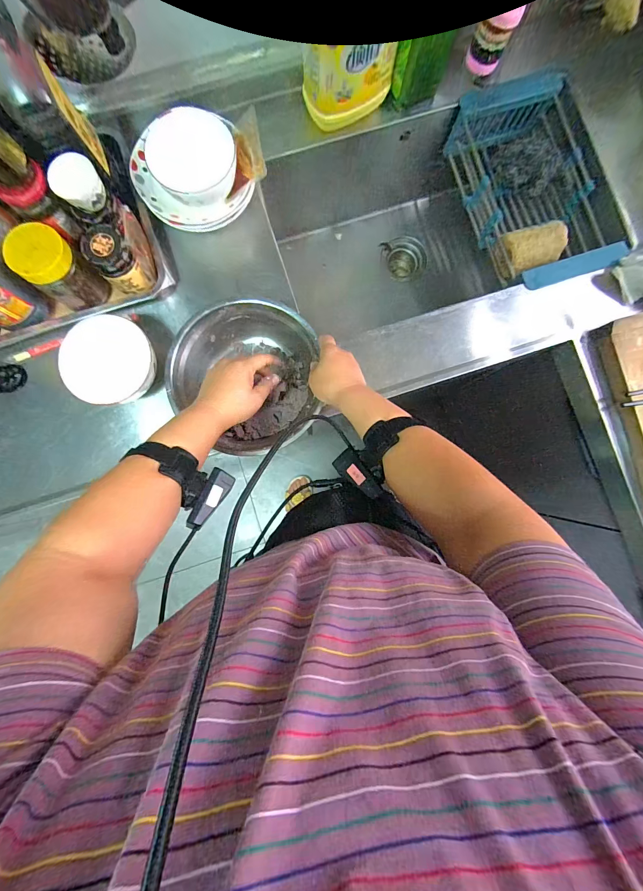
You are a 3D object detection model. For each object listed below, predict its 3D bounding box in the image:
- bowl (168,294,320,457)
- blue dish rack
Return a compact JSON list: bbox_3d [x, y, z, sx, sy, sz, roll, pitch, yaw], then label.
[{"bbox_3d":[-0.118,-0.110,0.528,0.215,0.073,0.208,0,87,-1],"label":"bowl"},{"bbox_3d":[0.396,-0.468,0.625,0.198,0.088,0.358,-18,87,-2],"label":"blue dish rack"}]

